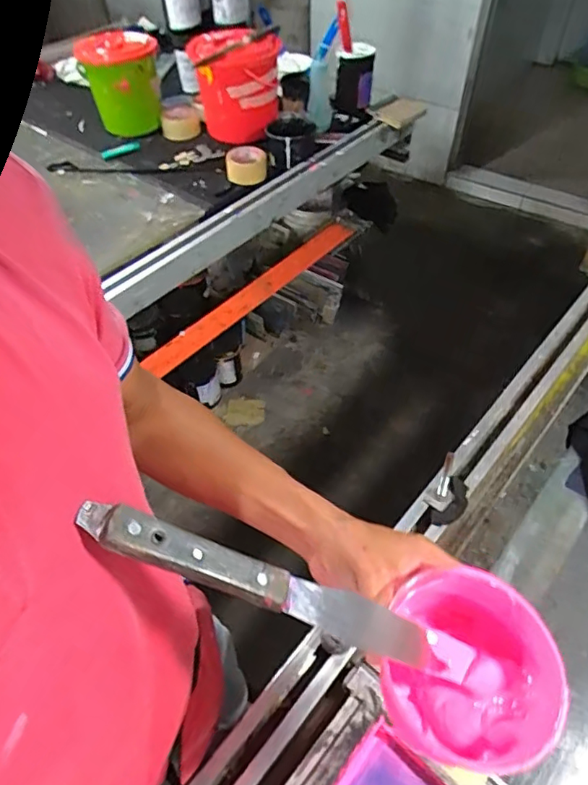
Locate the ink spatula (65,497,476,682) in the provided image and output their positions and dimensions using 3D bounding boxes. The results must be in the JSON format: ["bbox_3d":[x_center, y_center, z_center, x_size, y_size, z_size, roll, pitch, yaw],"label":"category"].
[{"bbox_3d":[0.006,0.126,0.320,0.278,0.017,0.028,29,46,-19],"label":"ink spatula"}]

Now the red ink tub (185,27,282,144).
[{"bbox_3d":[-0.140,-0.730,1.279,0.204,0.226,0.201,-2,51,2],"label":"red ink tub"}]

